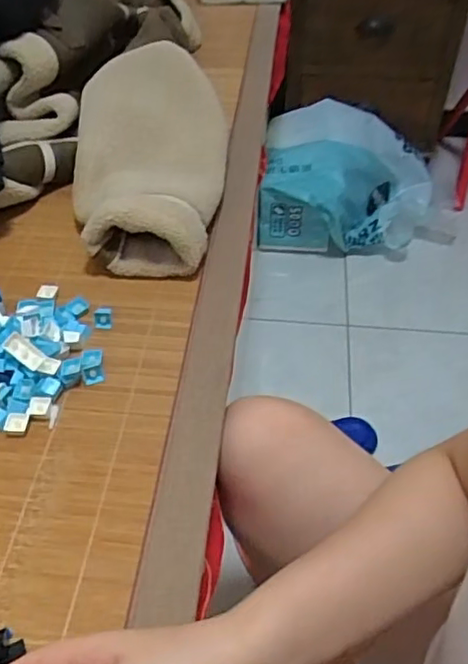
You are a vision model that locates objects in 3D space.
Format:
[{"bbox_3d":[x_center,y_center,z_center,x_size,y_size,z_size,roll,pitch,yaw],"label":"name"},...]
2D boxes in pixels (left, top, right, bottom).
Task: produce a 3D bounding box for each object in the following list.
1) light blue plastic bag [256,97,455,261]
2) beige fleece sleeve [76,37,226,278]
[{"bbox_3d":[0.282,-0.338,1.382,0.419,0.204,0.329,6,47,6],"label":"light blue plastic bag"},{"bbox_3d":[-0.102,-0.232,0.746,0.173,0.090,0.378,1,46,2],"label":"beige fleece sleeve"}]

